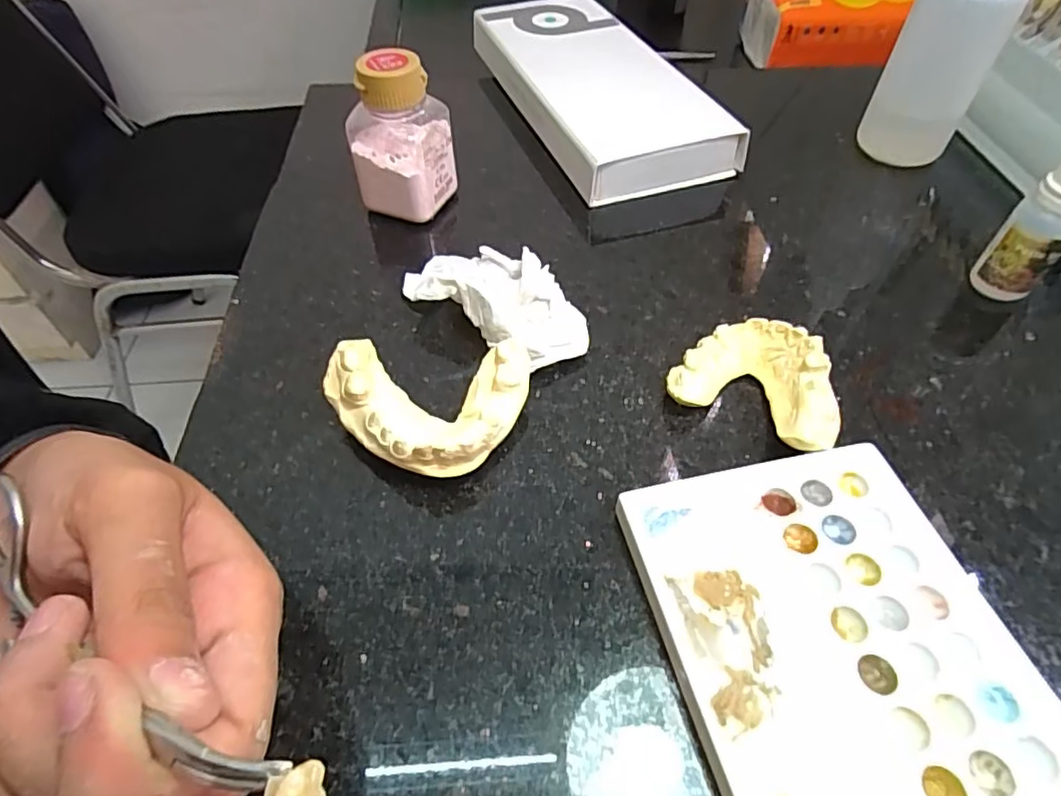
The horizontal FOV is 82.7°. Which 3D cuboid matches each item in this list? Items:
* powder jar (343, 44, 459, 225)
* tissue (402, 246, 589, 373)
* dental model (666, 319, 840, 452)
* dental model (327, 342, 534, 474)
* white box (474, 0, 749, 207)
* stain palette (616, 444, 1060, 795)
[{"bbox_3d":[-0.063,-0.129,0.300,0.041,0.072,0.042,20,54,17],"label":"powder jar"},{"bbox_3d":[-0.011,-0.044,0.260,0.080,0.026,0.048,27,57,21],"label":"tissue"},{"bbox_3d":[0.089,-0.006,0.231,0.060,0.021,0.047,27,57,21],"label":"dental model"},{"bbox_3d":[-0.037,0.005,0.219,0.072,0.029,0.047,-4,51,-2],"label":"dental model"},{"bbox_3d":[0.040,-0.197,0.381,0.098,0.032,0.207,-15,52,-11],"label":"white box"},{"bbox_3d":[0.092,0.085,0.163,0.094,0.012,0.151,-11,52,-8],"label":"stain palette"}]

